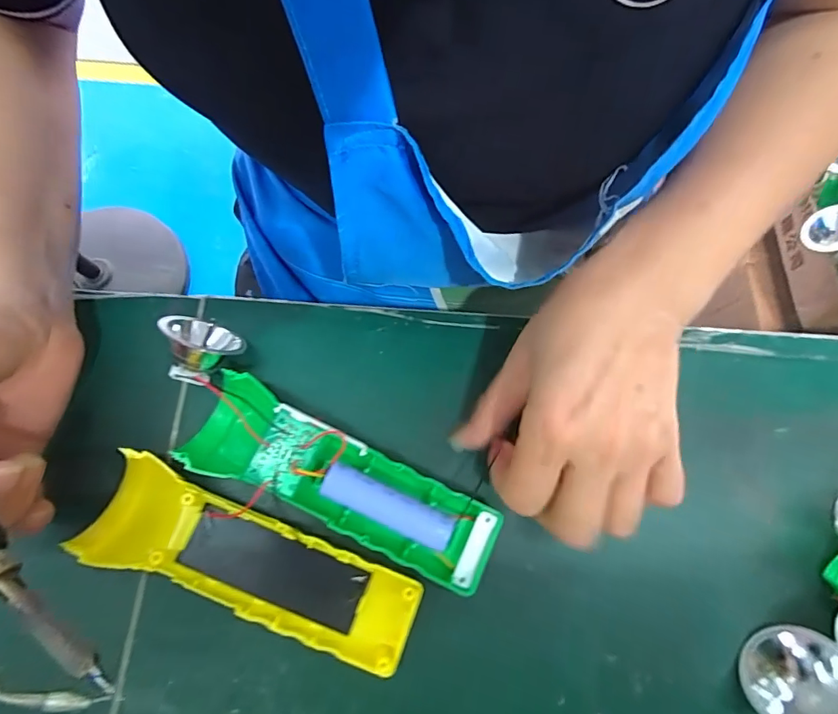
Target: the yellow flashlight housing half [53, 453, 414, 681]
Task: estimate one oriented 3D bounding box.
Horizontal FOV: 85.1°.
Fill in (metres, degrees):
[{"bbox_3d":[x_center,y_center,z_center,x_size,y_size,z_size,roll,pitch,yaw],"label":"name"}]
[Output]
[{"bbox_3d":[-0.082,0.100,0.221,0.163,0.025,0.045,23,74,5],"label":"yellow flashlight housing half"}]

